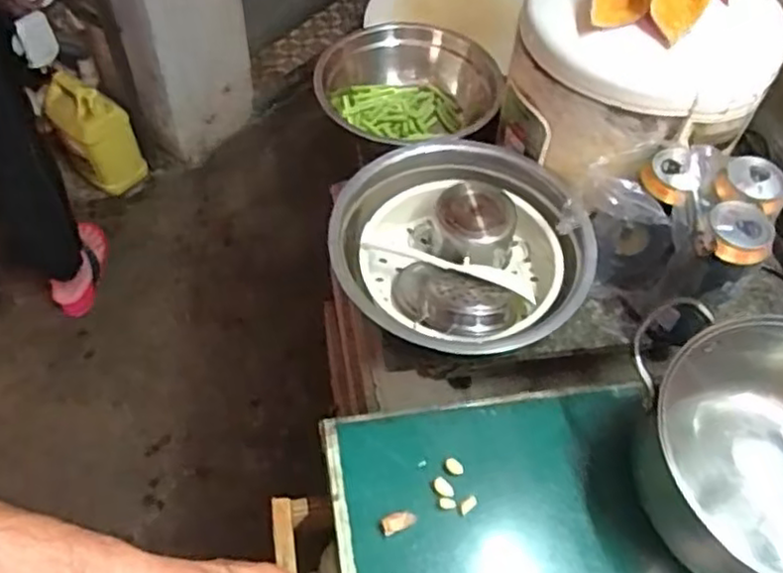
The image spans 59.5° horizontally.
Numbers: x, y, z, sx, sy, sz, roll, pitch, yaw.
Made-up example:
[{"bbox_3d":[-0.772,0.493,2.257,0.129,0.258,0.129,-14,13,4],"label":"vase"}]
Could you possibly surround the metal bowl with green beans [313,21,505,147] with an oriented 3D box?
[{"bbox_3d":[0.016,-0.246,0.865,0.210,0.096,0.198,2,56,-2],"label":"metal bowl with green beans"}]

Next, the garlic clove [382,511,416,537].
[{"bbox_3d":[0.006,0.198,0.578,0.029,0.006,0.015,-16,58,-14],"label":"garlic clove"}]

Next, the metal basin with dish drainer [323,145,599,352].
[{"bbox_3d":[0.067,-0.028,0.713,0.245,0.105,0.249,2,56,-2],"label":"metal basin with dish drainer"}]

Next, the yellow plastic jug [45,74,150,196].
[{"bbox_3d":[-0.733,-0.362,1.702,0.218,0.265,0.115,29,59,15],"label":"yellow plastic jug"}]

